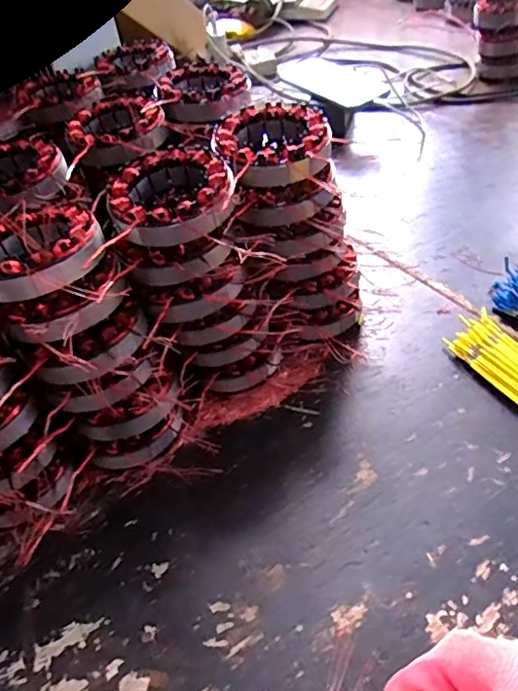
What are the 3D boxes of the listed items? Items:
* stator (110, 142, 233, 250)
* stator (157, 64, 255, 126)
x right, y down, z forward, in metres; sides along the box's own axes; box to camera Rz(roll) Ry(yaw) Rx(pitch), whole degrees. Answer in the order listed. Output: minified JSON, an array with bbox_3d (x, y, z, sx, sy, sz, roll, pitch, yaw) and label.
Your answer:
[{"bbox_3d":[-0.061,-0.105,0.390,0.085,0.029,0.090,-17,44,-9],"label":"stator"},{"bbox_3d":[-0.049,-0.234,0.512,0.080,0.022,0.085,-4,44,4],"label":"stator"}]

